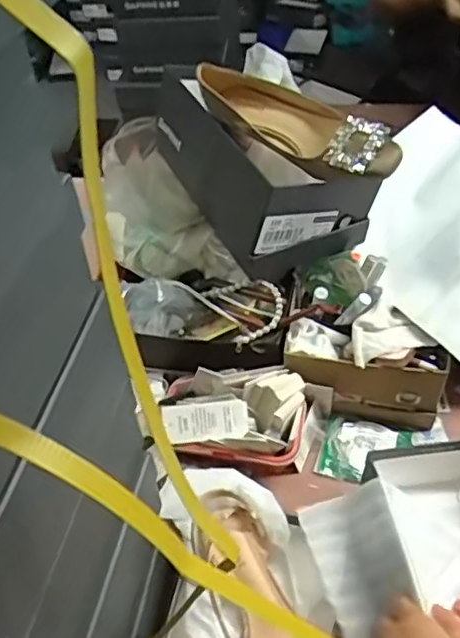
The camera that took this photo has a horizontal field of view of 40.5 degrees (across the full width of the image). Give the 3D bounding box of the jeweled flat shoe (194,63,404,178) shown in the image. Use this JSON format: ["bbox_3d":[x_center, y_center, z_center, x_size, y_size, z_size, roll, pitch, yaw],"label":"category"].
[{"bbox_3d":[0.081,-0.222,0.697,0.247,0.065,0.078,29,56,27],"label":"jeweled flat shoe"}]

